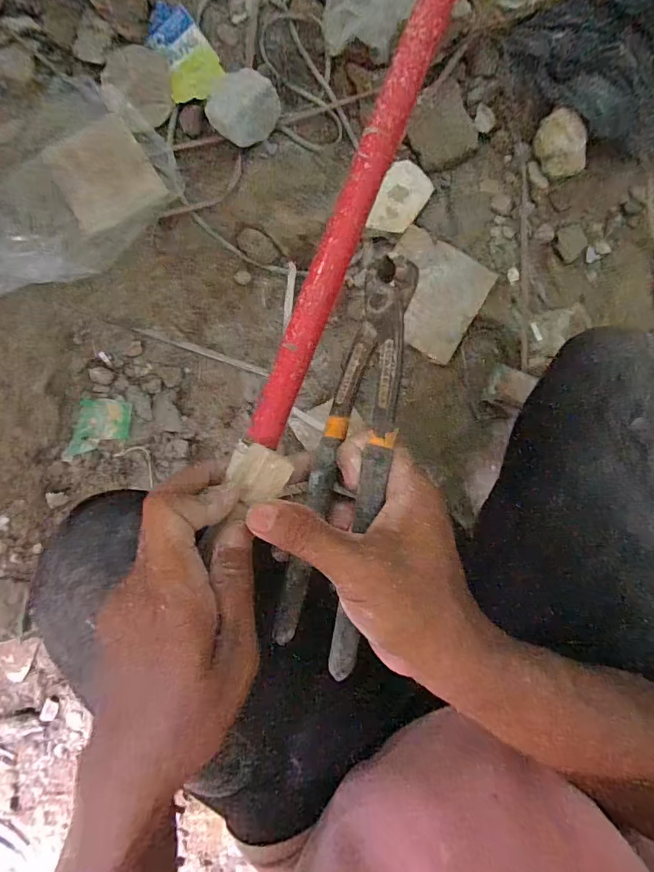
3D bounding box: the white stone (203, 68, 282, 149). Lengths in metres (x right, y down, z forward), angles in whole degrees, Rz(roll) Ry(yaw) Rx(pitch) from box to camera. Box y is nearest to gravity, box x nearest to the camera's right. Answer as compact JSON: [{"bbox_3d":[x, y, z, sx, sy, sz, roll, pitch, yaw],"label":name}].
[{"bbox_3d":[-0.100,-0.398,0.548,0.070,0.047,0.077,36,92,-4],"label":"white stone"}]

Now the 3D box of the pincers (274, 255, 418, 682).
[{"bbox_3d":[0.015,0.007,0.245,0.038,0.033,0.219,14,85,-3],"label":"pincers"}]

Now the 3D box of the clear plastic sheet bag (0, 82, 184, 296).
[{"bbox_3d":[-0.350,-0.282,0.542,0.330,0.061,0.206,-43,94,1],"label":"clear plastic sheet bag"}]

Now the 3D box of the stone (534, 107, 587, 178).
[{"bbox_3d":[0.296,-0.368,0.568,0.057,0.042,0.073,-15,95,-1],"label":"stone"}]

